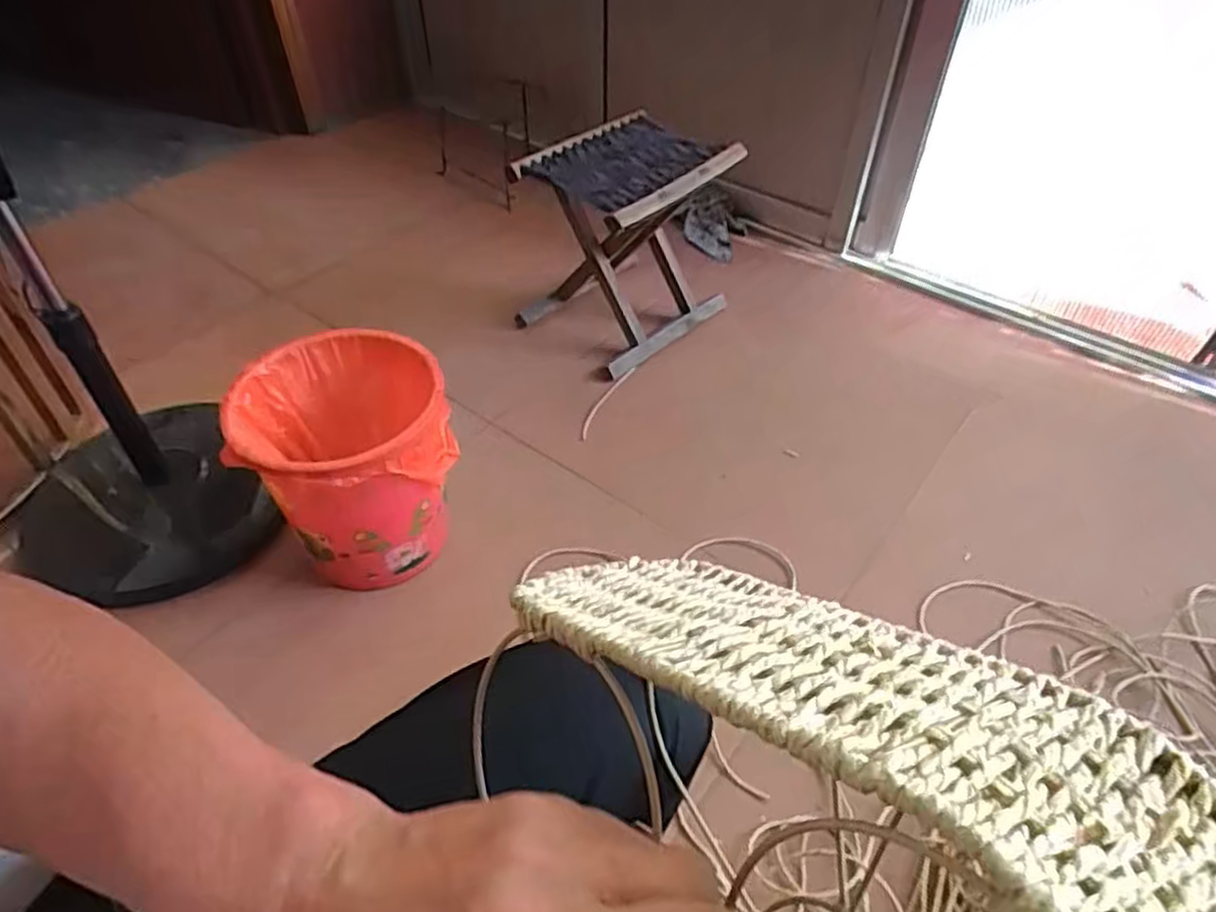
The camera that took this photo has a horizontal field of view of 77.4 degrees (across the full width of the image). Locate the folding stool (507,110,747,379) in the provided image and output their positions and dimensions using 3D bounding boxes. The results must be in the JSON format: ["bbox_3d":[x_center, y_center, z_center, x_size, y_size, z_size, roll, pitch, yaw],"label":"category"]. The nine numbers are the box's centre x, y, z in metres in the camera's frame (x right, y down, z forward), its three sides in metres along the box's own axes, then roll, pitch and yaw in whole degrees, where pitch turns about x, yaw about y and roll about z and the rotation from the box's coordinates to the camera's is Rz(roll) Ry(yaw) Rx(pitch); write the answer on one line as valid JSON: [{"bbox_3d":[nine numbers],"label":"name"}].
[{"bbox_3d":[0.031,-0.384,1.376,0.258,0.319,0.326,33,54,28],"label":"folding stool"}]

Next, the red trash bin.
[{"bbox_3d":[-0.315,0.022,0.982,0.236,0.279,0.232,-10,46,-10],"label":"red trash bin"}]

